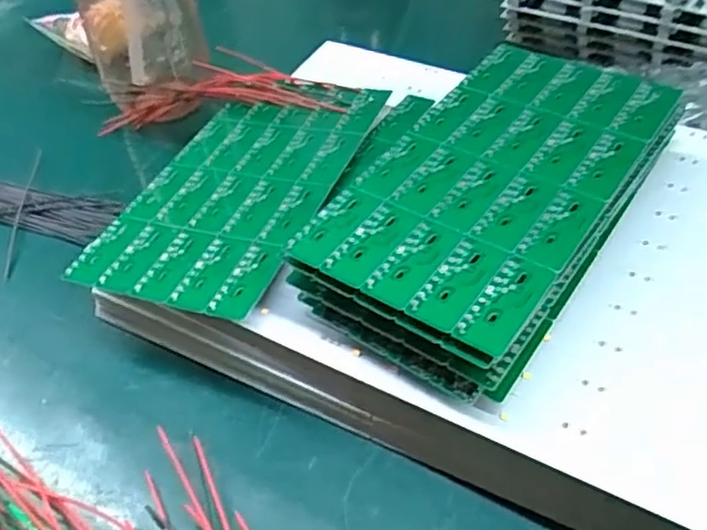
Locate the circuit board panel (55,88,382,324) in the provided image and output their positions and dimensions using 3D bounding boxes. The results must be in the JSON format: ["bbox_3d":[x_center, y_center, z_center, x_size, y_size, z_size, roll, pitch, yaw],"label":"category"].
[{"bbox_3d":[-0.054,-0.045,0.366,0.114,0.005,0.181,9,47,19],"label":"circuit board panel"}]

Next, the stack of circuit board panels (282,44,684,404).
[{"bbox_3d":[0.065,-0.035,0.320,0.109,0.038,0.192,25,51,25],"label":"stack of circuit board panels"}]

